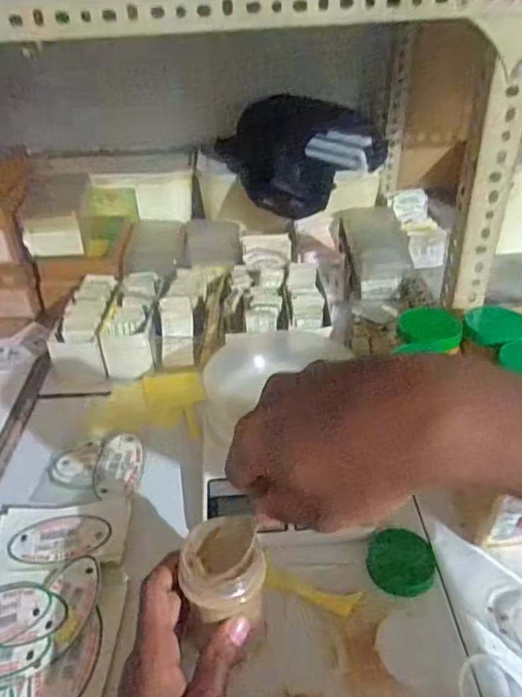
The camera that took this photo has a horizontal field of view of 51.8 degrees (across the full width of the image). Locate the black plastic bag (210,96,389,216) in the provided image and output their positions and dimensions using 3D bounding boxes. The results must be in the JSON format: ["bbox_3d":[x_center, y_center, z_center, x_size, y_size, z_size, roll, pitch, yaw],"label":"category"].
[{"bbox_3d":[0.063,-0.284,0.758,0.204,0.138,0.117,-30,43,-33],"label":"black plastic bag"}]

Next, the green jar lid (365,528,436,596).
[{"bbox_3d":[0.114,0.172,0.435,0.053,0.015,0.050,-2,37,1],"label":"green jar lid"}]

